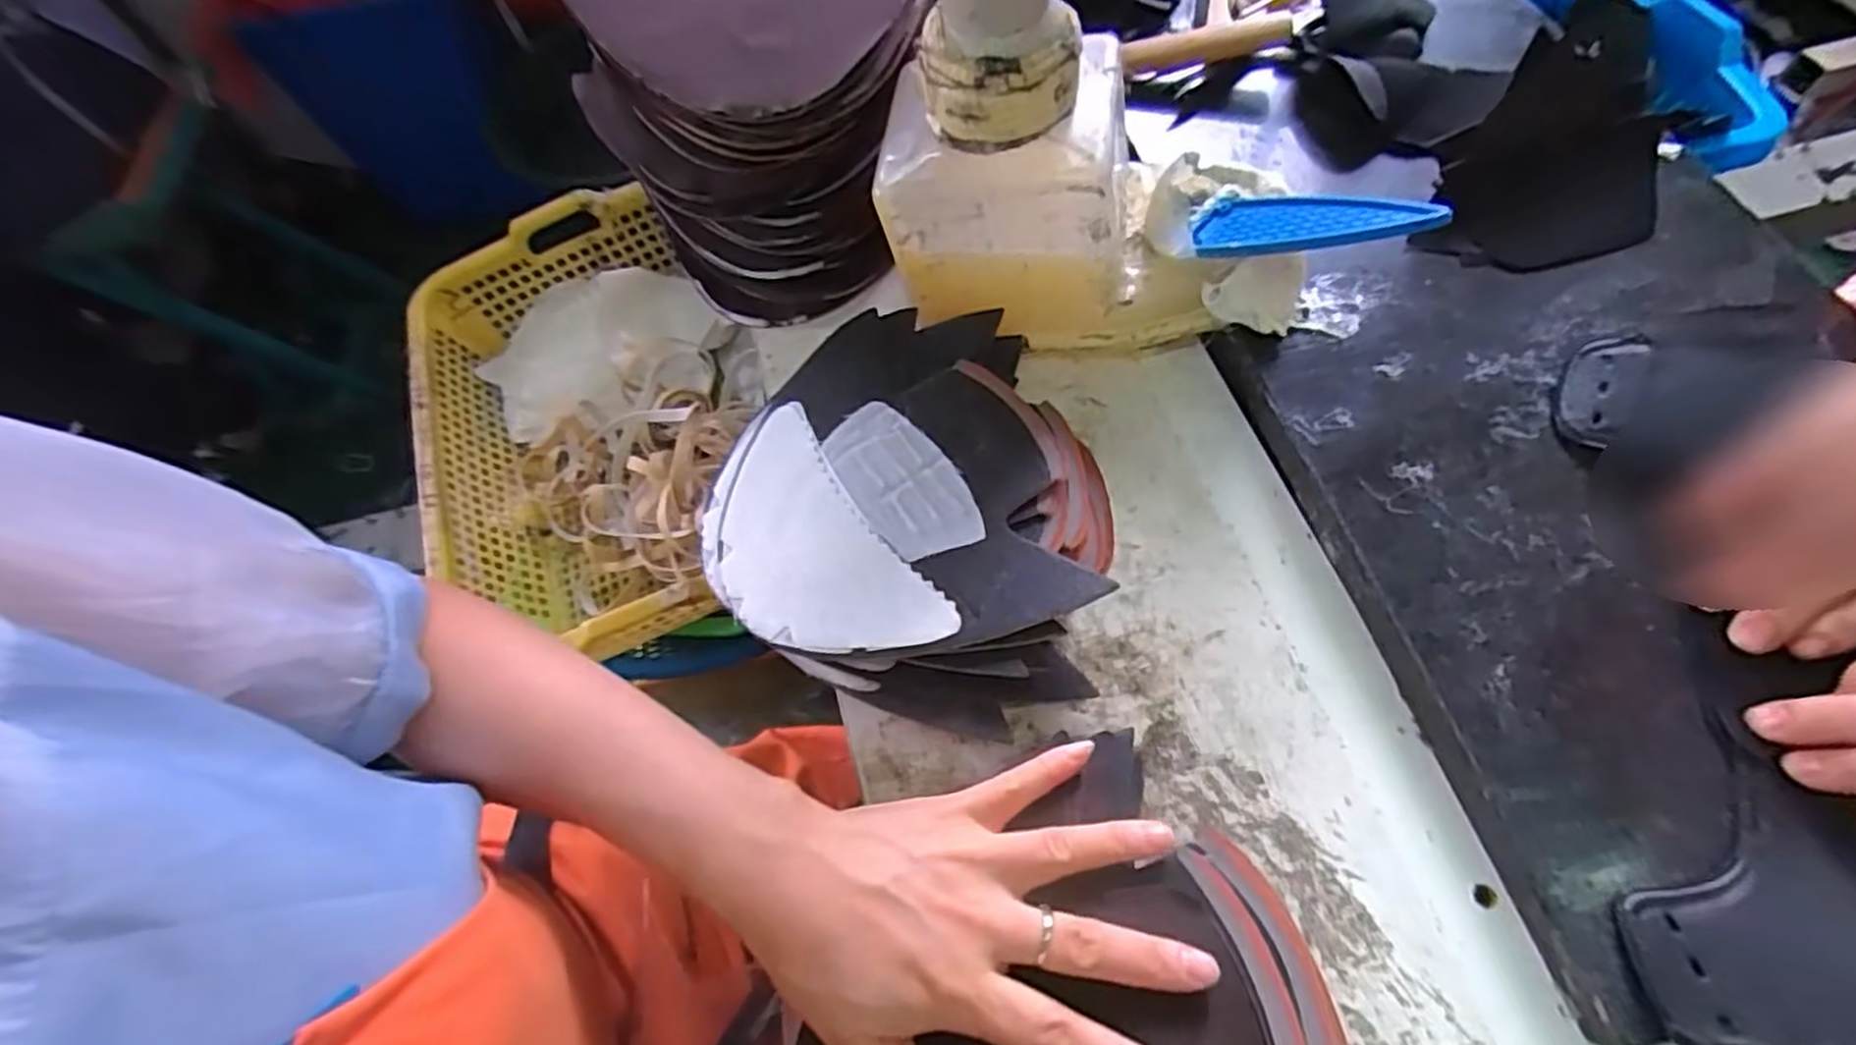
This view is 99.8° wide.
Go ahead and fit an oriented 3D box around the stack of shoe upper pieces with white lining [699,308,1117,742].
[{"bbox_3d":[-0.006,-0.016,0.399,0.197,0.038,0.219,10,65,13],"label":"stack of shoe upper pieces with white lining"}]

